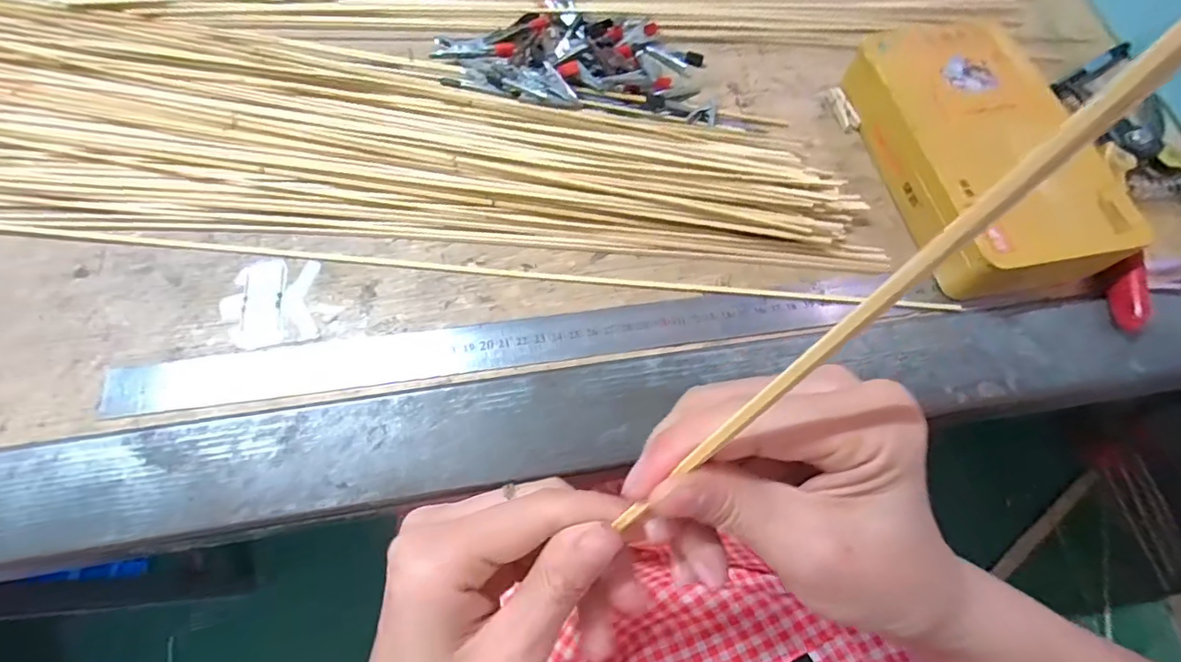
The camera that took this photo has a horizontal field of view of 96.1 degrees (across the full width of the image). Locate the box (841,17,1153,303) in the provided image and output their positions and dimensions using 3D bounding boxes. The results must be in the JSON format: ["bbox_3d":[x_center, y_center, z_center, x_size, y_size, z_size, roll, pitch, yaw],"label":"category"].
[{"bbox_3d":[0.246,-0.113,0.337,0.110,0.043,0.186,-11,68,-7],"label":"box"}]

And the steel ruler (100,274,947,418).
[{"bbox_3d":[-0.028,0.004,0.303,0.457,0.004,0.032,-7,62,-4],"label":"steel ruler"}]

